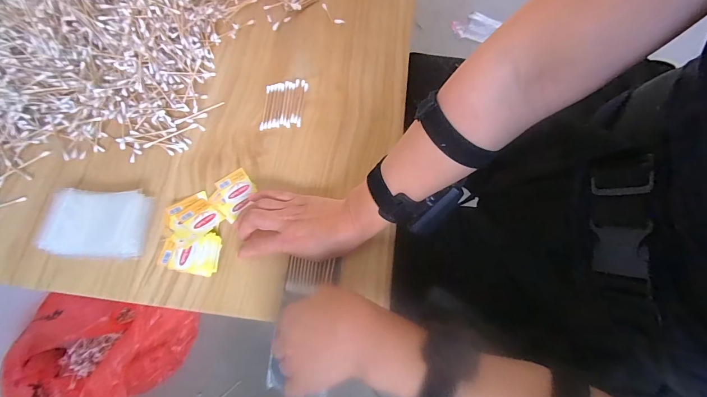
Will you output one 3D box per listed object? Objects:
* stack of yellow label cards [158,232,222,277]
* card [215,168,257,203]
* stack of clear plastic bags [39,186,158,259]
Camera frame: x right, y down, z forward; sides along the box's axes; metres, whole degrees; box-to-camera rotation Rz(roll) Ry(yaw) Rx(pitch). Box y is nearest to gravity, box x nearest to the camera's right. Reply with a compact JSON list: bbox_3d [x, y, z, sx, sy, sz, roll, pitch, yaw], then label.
[{"bbox_3d":[-0.186,0.061,0.364,0.060,0.024,0.045,6,70,5],"label":"stack of yellow label cards"},{"bbox_3d":[-0.149,-0.015,0.405,0.039,0.005,0.041,-35,72,-10],"label":"card"},{"bbox_3d":[-0.301,0.030,0.378,0.107,0.030,0.076,2,69,3],"label":"stack of clear plastic bags"}]

